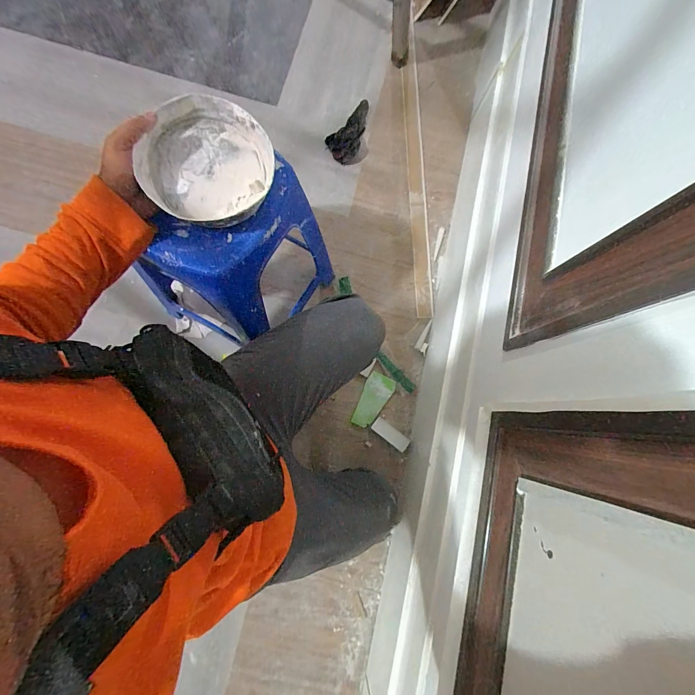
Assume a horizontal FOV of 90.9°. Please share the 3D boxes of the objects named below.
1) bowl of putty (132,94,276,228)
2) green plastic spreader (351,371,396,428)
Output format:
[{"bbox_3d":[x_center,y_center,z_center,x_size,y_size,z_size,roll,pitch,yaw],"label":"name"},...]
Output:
[{"bbox_3d":[-0.195,-0.258,0.481,0.171,0.062,0.172,0,77,-1],"label":"bowl of putty"},{"bbox_3d":[0.069,0.144,0.918,0.073,0.011,0.148,27,78,0],"label":"green plastic spreader"}]

